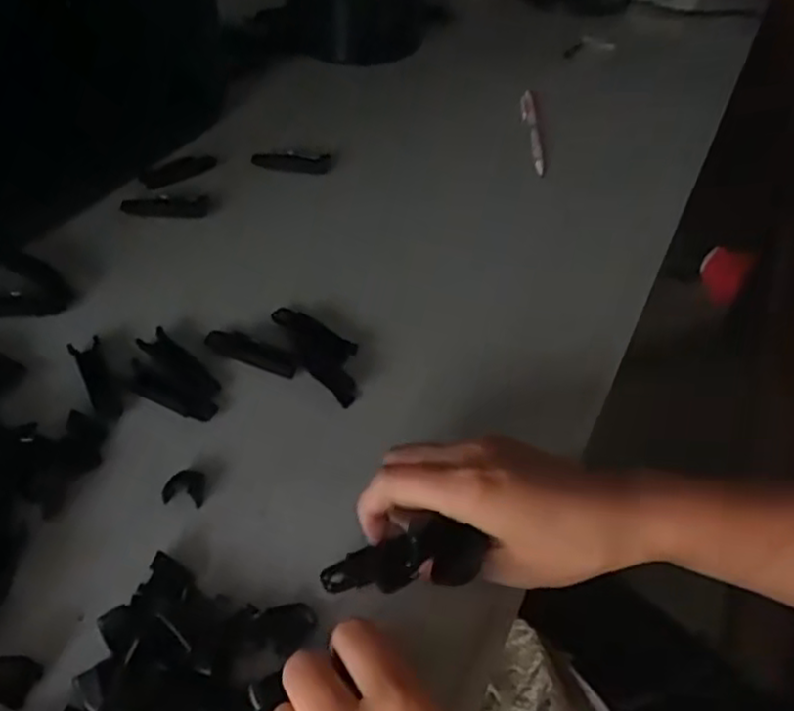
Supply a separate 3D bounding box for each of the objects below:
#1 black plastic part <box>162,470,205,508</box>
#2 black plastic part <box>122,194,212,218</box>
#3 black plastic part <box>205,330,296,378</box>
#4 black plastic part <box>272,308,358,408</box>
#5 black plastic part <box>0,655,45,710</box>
[{"bbox_3d":[-0.112,0.068,0.378,0.021,0.008,0.022,5,46,1],"label":"black plastic part"},{"bbox_3d":[-0.178,-0.114,0.546,0.062,0.005,0.021,-1,46,-6],"label":"black plastic part"},{"bbox_3d":[-0.091,-0.002,0.448,0.063,0.007,0.017,22,49,16],"label":"black plastic part"},{"bbox_3d":[-0.048,-0.005,0.452,0.032,0.009,0.089,-25,53,-25],"label":"black plastic part"},{"bbox_3d":[-0.166,0.139,0.307,0.022,0.005,0.019,16,47,10],"label":"black plastic part"}]

